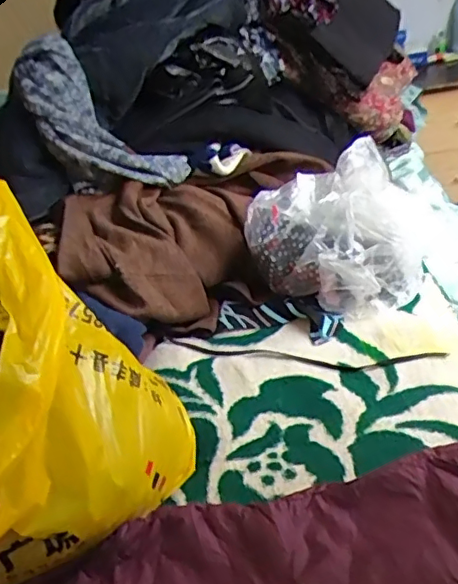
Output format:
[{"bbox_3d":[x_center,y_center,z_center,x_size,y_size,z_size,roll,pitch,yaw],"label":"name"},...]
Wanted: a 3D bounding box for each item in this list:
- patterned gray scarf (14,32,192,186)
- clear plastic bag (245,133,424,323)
[{"bbox_3d":[-0.183,-0.230,0.792,0.275,0.085,0.120,41,38,-10],"label":"patterned gray scarf"},{"bbox_3d":[0.151,-0.080,0.776,0.208,0.154,0.203,6,36,22],"label":"clear plastic bag"}]

